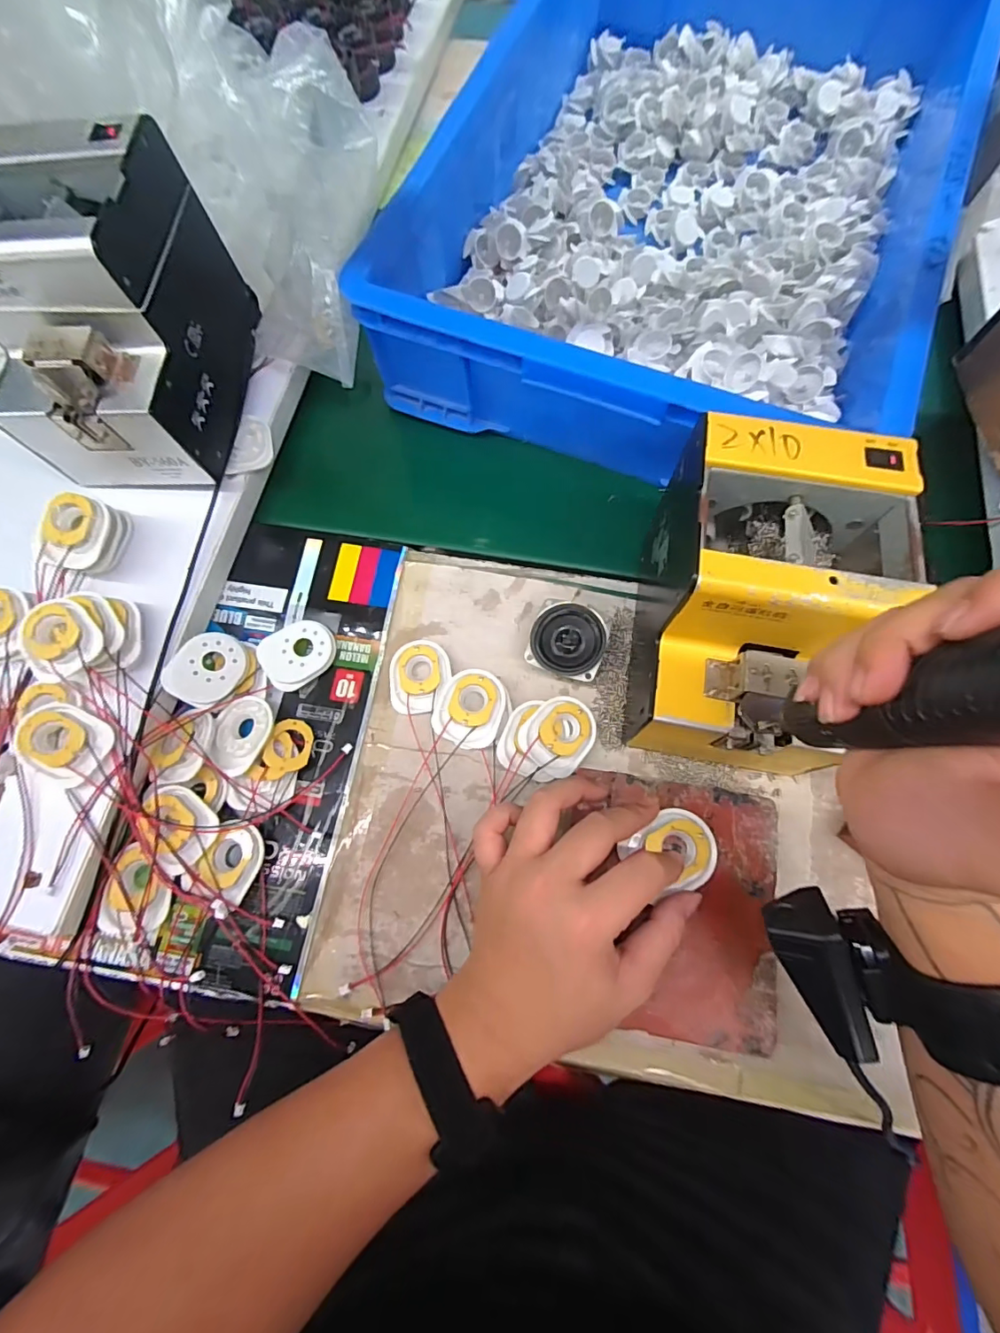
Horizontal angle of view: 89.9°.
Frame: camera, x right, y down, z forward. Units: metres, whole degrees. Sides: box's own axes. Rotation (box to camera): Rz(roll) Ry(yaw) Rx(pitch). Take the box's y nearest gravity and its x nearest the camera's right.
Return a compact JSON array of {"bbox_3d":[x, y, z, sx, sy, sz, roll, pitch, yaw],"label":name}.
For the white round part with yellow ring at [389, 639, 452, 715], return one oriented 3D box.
[{"bbox_3d":[-0.063,0.008,0.394,0.047,0.008,0.059,-1,73,0],"label":"white round part with yellow ring"}]

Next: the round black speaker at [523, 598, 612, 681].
[{"bbox_3d":[0.052,-0.017,0.386,0.055,0.033,0.053,18,74,6],"label":"round black speaker"}]

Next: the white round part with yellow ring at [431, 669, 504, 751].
[{"bbox_3d":[-0.022,0.030,0.380,0.050,0.012,0.058,16,74,6],"label":"white round part with yellow ring"}]

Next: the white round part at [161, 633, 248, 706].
[{"bbox_3d":[-0.223,0.002,0.382,0.046,0.011,0.057,37,69,-17],"label":"white round part"}]

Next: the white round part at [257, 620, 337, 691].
[{"bbox_3d":[-0.161,-0.011,0.399,0.057,0.013,0.046,-33,75,-9],"label":"white round part"}]

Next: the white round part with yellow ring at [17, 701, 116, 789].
[{"bbox_3d":[-0.304,0.052,0.348,0.056,0.016,0.047,26,75,8],"label":"white round part with yellow ring"}]

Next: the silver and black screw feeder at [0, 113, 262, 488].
[{"bbox_3d":[-0.289,-0.254,0.370,0.138,0.136,0.183,1,73,1],"label":"silver and black screw feeder"}]

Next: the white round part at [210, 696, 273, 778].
[{"bbox_3d":[-0.194,0.051,0.375,0.042,0.006,0.059,5,73,2],"label":"white round part"}]

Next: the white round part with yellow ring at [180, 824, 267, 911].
[{"bbox_3d":[-0.189,0.136,0.349,0.043,0.010,0.052,23,75,8],"label":"white round part with yellow ring"}]

